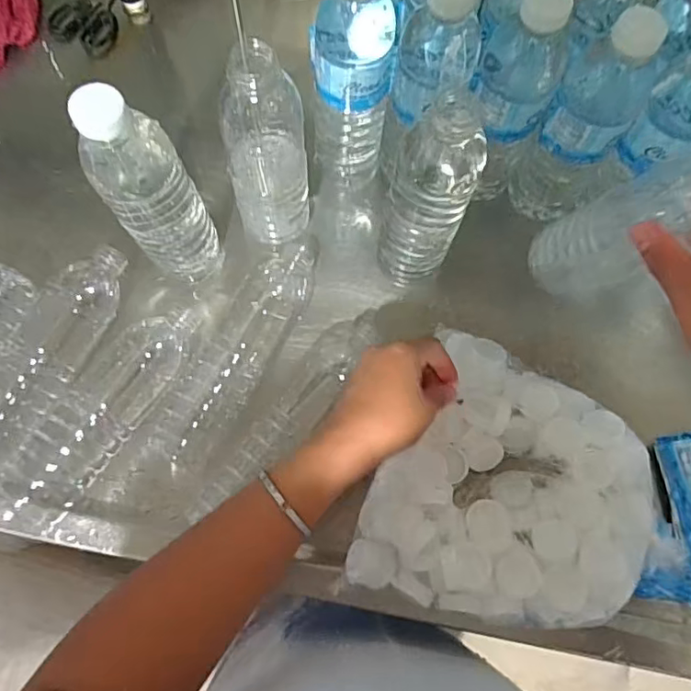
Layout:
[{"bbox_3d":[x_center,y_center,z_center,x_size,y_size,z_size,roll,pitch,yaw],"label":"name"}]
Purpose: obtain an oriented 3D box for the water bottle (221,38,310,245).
[{"bbox_3d":[-0.061,-0.154,0.446,0.058,0.209,0.062,-3,72,-3],"label":"water bottle"}]

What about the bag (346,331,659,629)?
[{"bbox_3d":[0.132,0.108,0.446,0.204,0.041,0.204,18,72,4],"label":"bag"}]

